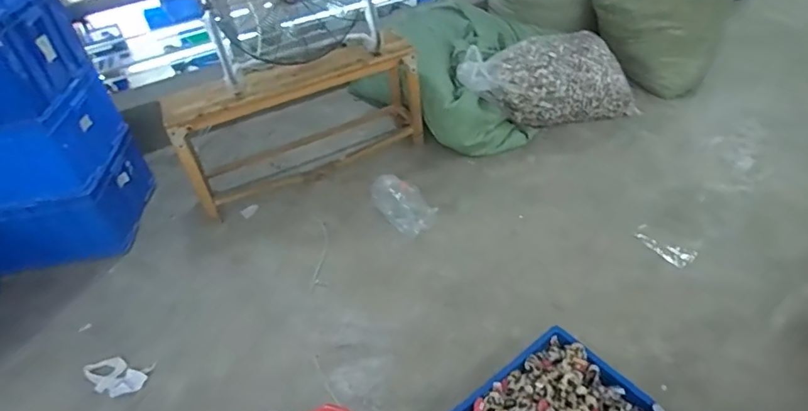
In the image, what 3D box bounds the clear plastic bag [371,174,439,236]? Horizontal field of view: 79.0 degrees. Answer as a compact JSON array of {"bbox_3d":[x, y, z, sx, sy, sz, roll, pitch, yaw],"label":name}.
[{"bbox_3d":[-0.007,0.006,1.799,0.149,0.070,0.297,-25,42,-20],"label":"clear plastic bag"}]

